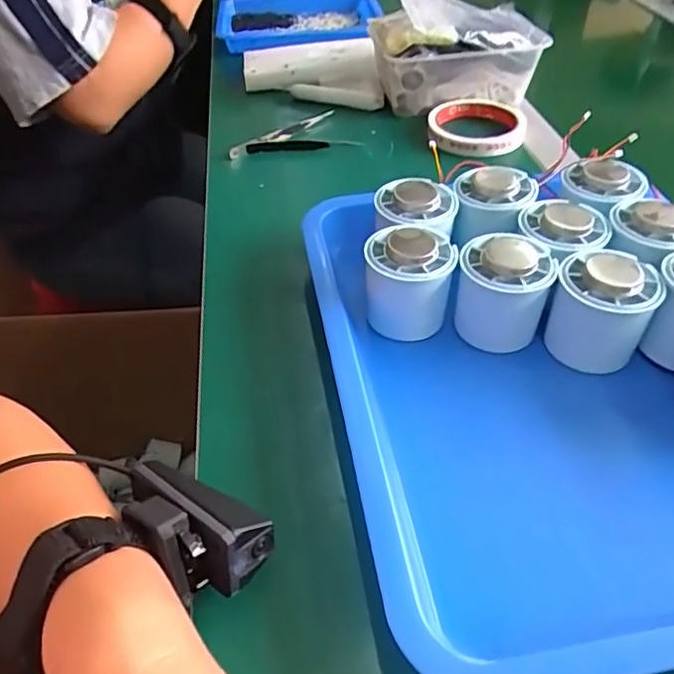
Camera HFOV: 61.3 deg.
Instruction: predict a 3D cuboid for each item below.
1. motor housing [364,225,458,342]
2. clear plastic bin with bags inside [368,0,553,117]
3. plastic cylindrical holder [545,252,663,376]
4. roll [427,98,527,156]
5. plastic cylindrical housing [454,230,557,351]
[{"bbox_3d":[0.044,-0.033,0.354,0.051,0.062,0.052,5,44,7],"label":"motor housing"},{"bbox_3d":[0.122,-0.294,0.591,0.164,0.098,0.109,-5,43,-4],"label":"clear plastic bin with bags inside"},{"bbox_3d":[0.155,-0.013,0.337,0.052,0.060,0.052,0,43,0],"label":"plastic cylindrical holder"},{"bbox_3d":[0.134,-0.203,0.549,0.089,0.016,0.093,2,43,3],"label":"roll"},{"bbox_3d":[0.099,-0.026,0.344,0.051,0.059,0.051,0,43,0],"label":"plastic cylindrical housing"}]

